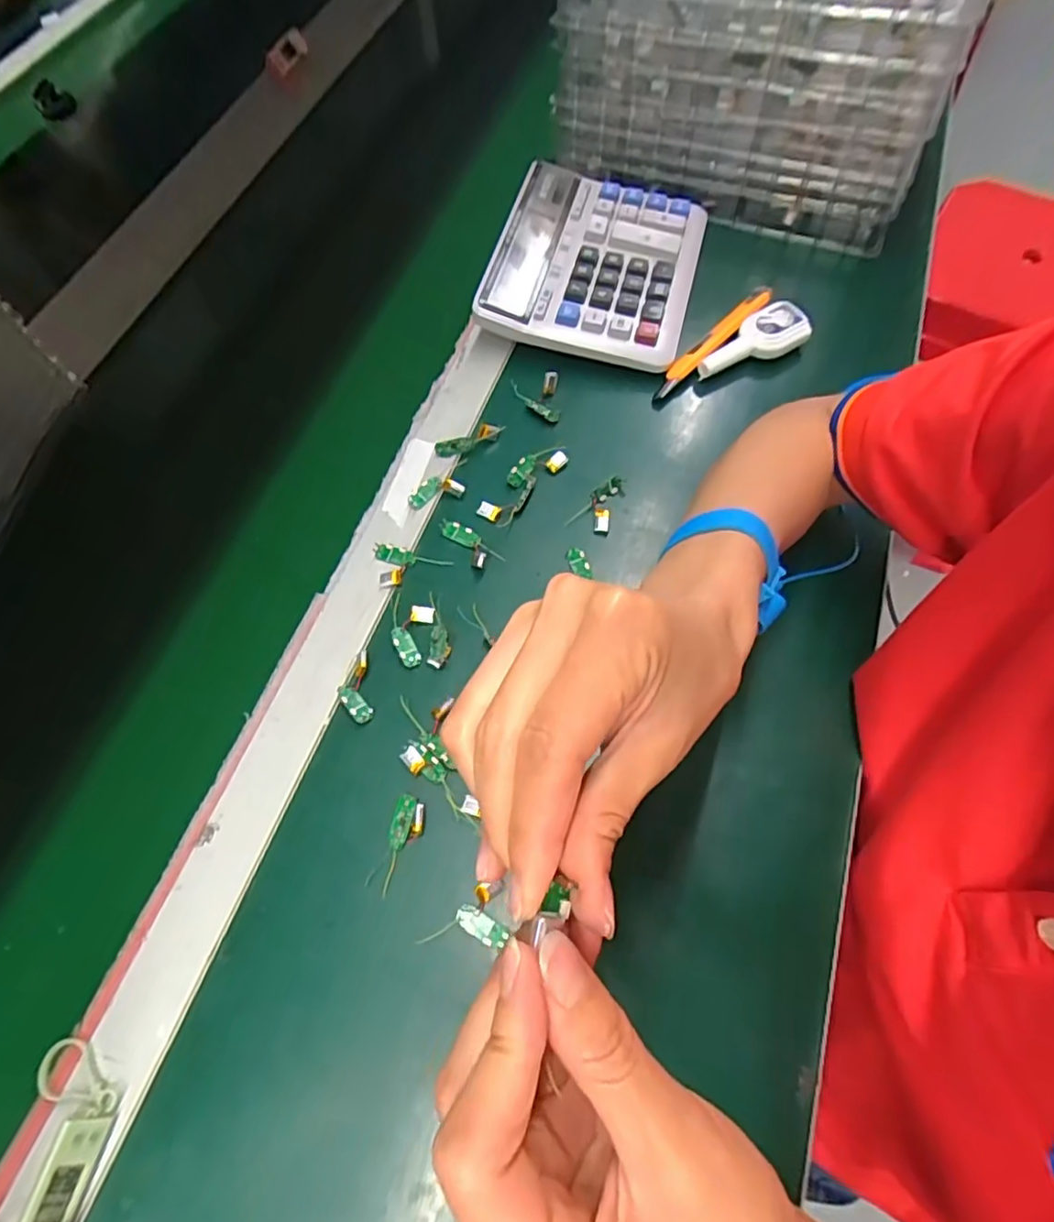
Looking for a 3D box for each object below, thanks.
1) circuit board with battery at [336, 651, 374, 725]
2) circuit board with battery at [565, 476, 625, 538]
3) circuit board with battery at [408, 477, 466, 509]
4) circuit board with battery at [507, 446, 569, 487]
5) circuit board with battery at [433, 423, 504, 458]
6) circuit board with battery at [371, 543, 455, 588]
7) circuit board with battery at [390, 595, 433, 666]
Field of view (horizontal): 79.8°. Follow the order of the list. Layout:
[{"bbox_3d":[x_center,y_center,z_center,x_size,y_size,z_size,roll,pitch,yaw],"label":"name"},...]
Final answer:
[{"bbox_3d":[-0.106,0.048,0.389,0.020,0.006,0.045,-12,64,-3],"label":"circuit board with battery"},{"bbox_3d":[0.052,-0.075,0.437,0.028,0.007,0.046,28,69,16],"label":"circuit board with battery"},{"bbox_3d":[-0.066,-0.087,0.450,0.040,0.007,0.023,-17,65,-5],"label":"circuit board with battery"},{"bbox_3d":[0.007,-0.107,0.455,0.048,0.006,0.020,-22,65,-7],"label":"circuit board with battery"},{"bbox_3d":[-0.042,-0.125,0.462,0.052,0.014,0.013,-18,65,-5],"label":"circuit board with battery"},{"bbox_3d":[-0.083,-0.029,0.426,0.054,0.004,0.032,17,66,11],"label":"circuit board with battery"},{"bbox_3d":[-0.077,0.013,0.404,0.029,0.005,0.044,10,65,8],"label":"circuit board with battery"}]

